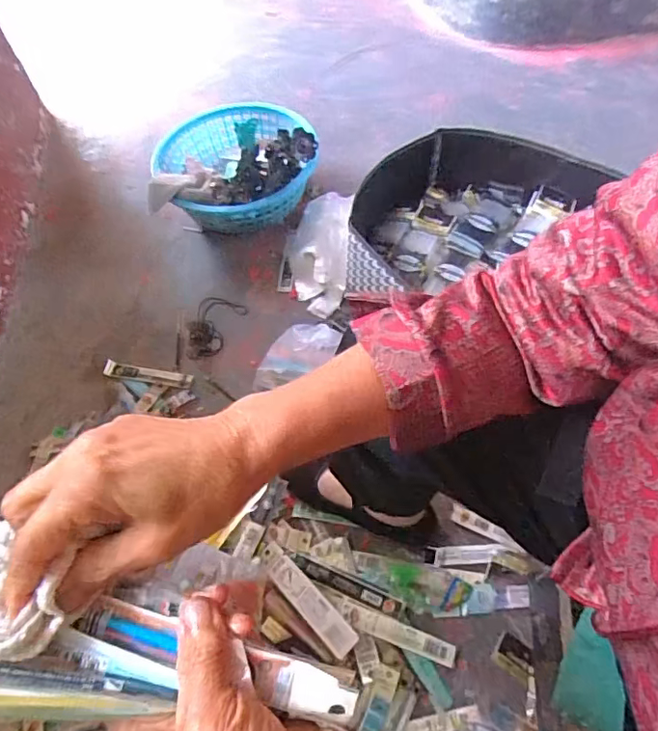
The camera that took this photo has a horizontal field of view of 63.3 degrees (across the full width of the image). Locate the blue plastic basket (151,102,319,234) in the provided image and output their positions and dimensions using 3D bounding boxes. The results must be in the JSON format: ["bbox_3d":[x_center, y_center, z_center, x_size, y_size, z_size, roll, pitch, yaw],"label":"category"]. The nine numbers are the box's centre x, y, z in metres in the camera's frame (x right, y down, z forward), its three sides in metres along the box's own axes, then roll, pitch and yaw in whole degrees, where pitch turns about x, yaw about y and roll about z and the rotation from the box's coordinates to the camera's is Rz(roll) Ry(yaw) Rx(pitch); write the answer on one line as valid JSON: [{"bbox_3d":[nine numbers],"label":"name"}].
[{"bbox_3d":[-0.180,-0.392,1.060,0.281,0.144,0.299,-2,57,3],"label":"blue plastic basket"}]

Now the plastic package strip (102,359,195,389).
[{"bbox_3d":[-0.304,0.014,0.900,0.151,0.011,0.029,10,53,7],"label":"plastic package strip"}]

